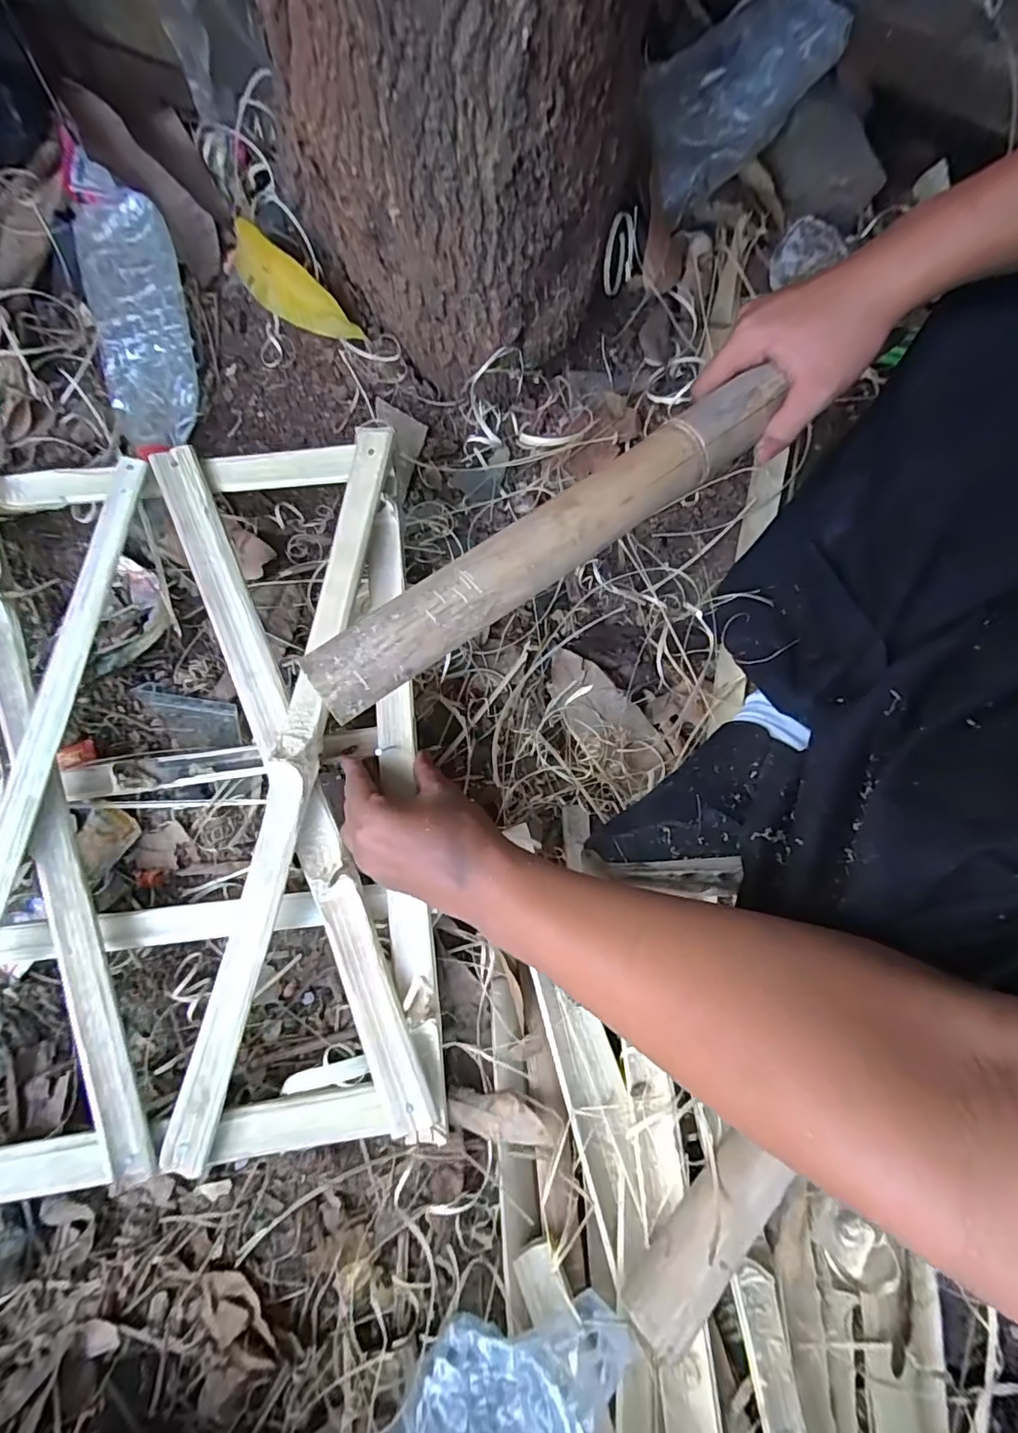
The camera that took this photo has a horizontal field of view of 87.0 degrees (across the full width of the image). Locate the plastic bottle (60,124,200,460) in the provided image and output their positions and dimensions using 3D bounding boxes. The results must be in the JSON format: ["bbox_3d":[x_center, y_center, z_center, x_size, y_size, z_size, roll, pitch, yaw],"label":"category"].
[{"bbox_3d":[-0.306,-0.342,0.440,0.085,0.054,0.295,-12,79,-3],"label":"plastic bottle"}]

